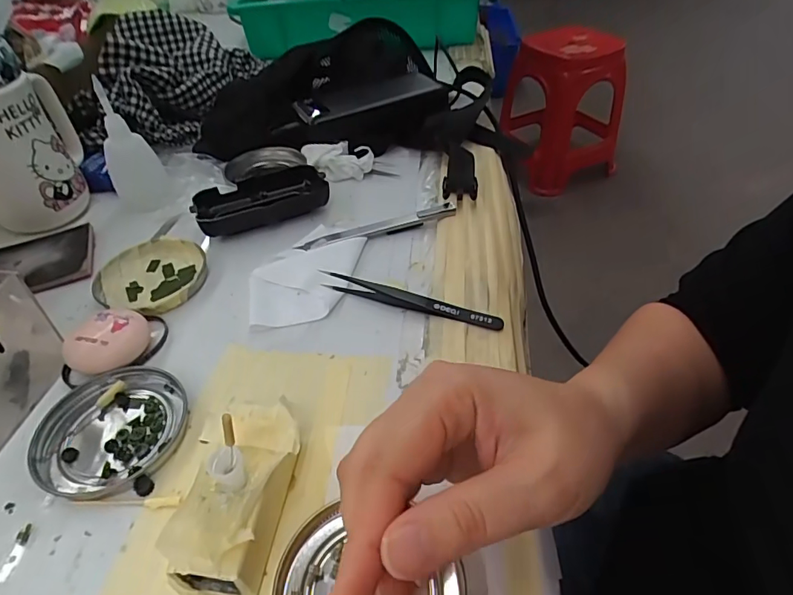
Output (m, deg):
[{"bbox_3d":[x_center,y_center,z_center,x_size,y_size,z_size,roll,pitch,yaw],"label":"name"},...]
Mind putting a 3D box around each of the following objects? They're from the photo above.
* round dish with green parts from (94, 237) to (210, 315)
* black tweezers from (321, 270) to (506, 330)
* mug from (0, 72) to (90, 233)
[{"bbox_3d":[-0.183,-0.019,0.365,0.079,0.009,0.073,-1,44,1],"label":"round dish with green parts"},{"bbox_3d":[0.009,0.000,0.332,0.128,0.015,0.011,14,46,16],"label":"black tweezers"},{"bbox_3d":[-0.317,-0.127,0.408,0.077,0.105,0.086,-18,46,-15],"label":"mug"}]

